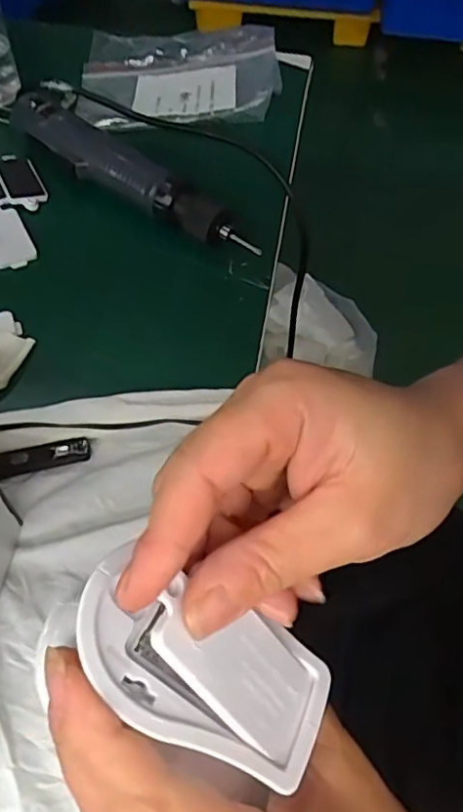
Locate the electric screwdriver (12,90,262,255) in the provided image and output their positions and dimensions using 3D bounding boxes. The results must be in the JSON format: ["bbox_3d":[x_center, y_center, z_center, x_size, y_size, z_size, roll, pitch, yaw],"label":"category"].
[{"bbox_3d":[-0.092,-0.189,0.479,0.262,0.032,0.038,38,63,20],"label":"electric screwdriver"}]

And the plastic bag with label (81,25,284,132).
[{"bbox_3d":[-0.052,-0.336,0.590,0.196,0.015,0.173,-1,57,5],"label":"plastic bag with label"}]

